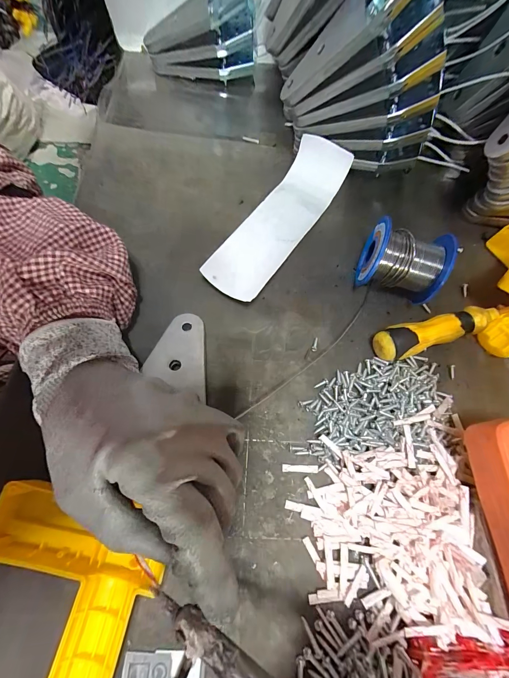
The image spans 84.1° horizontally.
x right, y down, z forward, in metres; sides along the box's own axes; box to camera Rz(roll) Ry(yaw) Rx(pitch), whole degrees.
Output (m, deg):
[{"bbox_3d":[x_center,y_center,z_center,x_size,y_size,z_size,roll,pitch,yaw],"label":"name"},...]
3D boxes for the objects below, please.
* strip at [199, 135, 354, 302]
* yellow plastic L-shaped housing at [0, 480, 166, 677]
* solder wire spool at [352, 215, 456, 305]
[{"bbox_3d":[0.026,-0.126,0.293,0.061,0.029,0.205,32,71,8],"label":"strip"},{"bbox_3d":[-0.128,0.174,0.172,0.113,0.028,0.125,19,70,6],"label":"yellow plastic L-shaped housing"},{"bbox_3d":[0.136,-0.068,0.263,0.072,0.055,0.053,17,70,4],"label":"solder wire spool"}]

